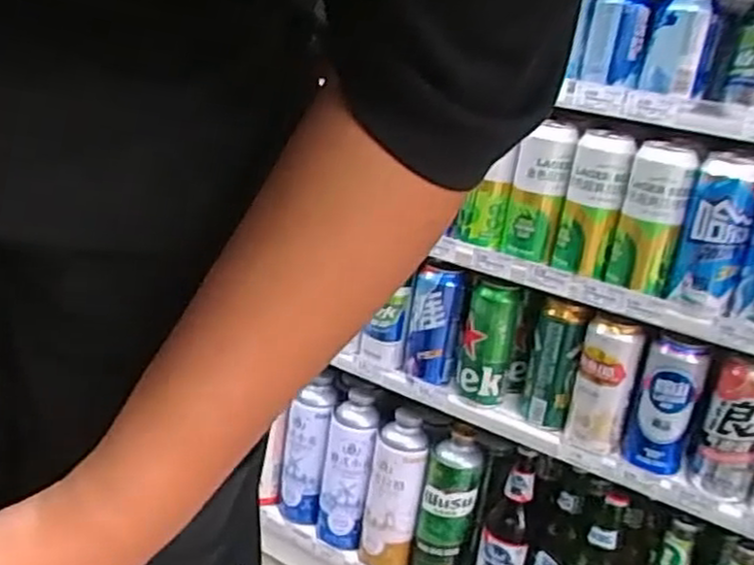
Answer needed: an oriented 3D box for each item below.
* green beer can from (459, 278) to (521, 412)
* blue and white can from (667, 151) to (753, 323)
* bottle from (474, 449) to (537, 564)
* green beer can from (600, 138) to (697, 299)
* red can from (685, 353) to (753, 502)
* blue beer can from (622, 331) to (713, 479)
[{"bbox_3d":[0.142,0.073,0.972,0.061,0.155,0.075,8,21,4],"label":"green beer can"},{"bbox_3d":[0.344,-0.043,0.780,0.061,0.168,0.056,15,23,20],"label":"blue and white can"},{"bbox_3d":[0.171,0.356,1.030,0.064,0.265,0.062,11,22,11],"label":"bottle"},{"bbox_3d":[0.294,-0.071,0.824,0.063,0.148,0.079,13,22,16],"label":"green beer can"},{"bbox_3d":[0.384,0.154,0.819,0.070,0.174,0.076,18,24,25],"label":"red can"},{"bbox_3d":[0.318,0.140,0.843,0.067,0.169,0.077,15,23,20],"label":"blue beer can"}]

